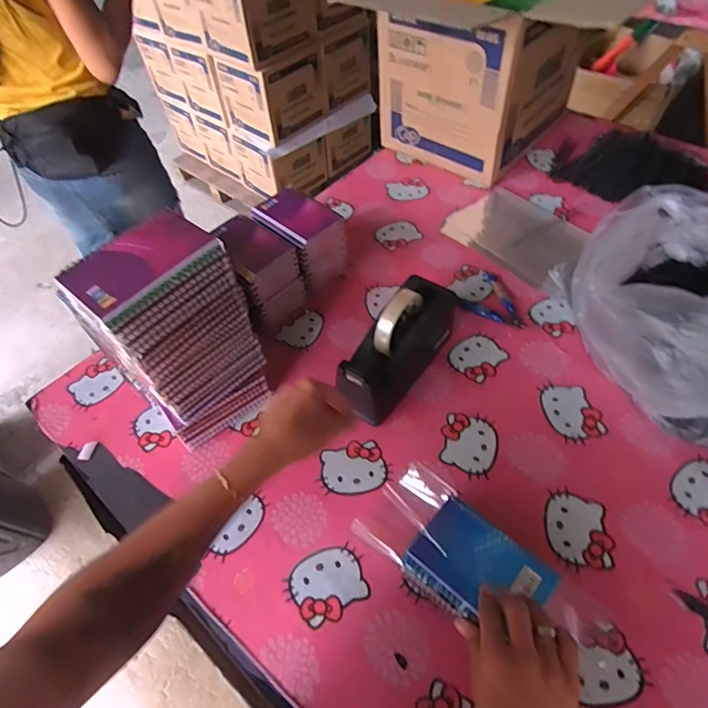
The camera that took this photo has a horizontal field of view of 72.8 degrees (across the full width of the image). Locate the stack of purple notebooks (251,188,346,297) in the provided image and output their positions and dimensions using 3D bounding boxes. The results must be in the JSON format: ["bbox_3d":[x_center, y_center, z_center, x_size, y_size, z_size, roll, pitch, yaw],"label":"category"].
[{"bbox_3d":[-0.093,-0.191,0.808,0.130,0.120,0.101,34,63,26],"label":"stack of purple notebooks"}]

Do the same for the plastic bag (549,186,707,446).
[{"bbox_3d":[0.459,-0.076,0.643,0.282,0.179,0.339,-23,55,-12],"label":"plastic bag"}]

